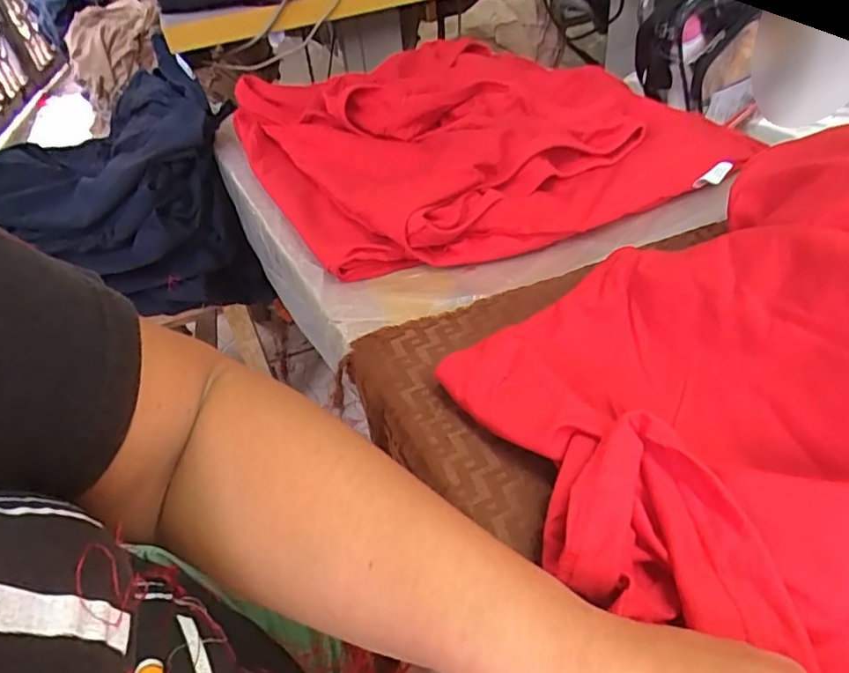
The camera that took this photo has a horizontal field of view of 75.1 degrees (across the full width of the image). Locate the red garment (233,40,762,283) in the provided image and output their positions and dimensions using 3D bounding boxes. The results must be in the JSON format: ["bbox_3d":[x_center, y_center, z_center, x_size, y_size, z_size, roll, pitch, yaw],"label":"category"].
[{"bbox_3d":[0.032,-0.224,0.587,0.396,0.049,0.426,-22,45,-16],"label":"red garment"}]

